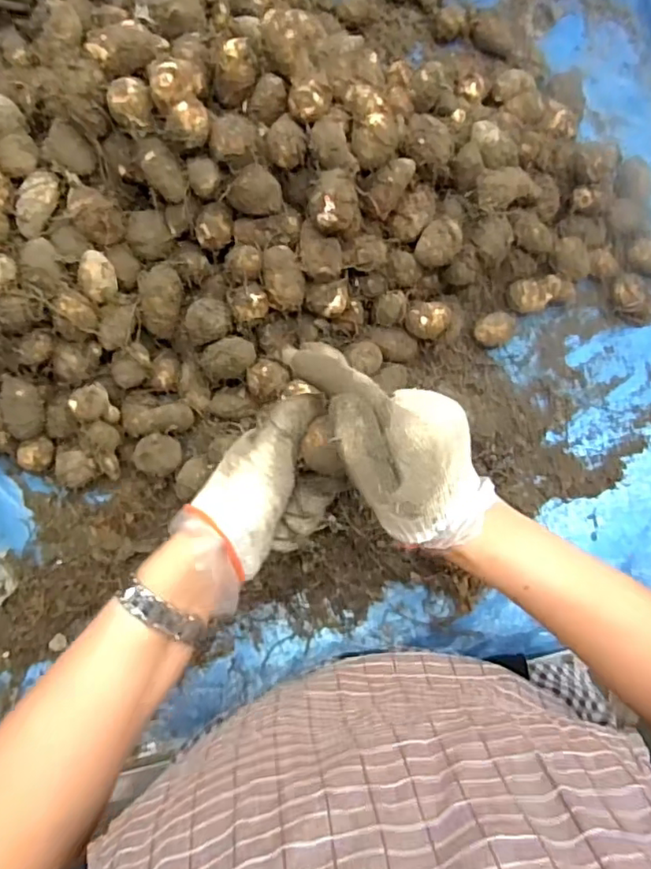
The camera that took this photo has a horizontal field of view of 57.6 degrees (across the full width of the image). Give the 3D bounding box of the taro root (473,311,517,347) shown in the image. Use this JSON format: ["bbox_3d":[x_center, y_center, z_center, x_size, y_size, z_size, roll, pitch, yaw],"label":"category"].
[{"bbox_3d":[0.178,-0.109,0.623,0.043,0.024,0.032,-31,78,-9],"label":"taro root"}]

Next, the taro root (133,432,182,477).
[{"bbox_3d":[-0.163,0.022,0.580,0.041,0.031,0.038,4,75,0],"label":"taro root"}]

